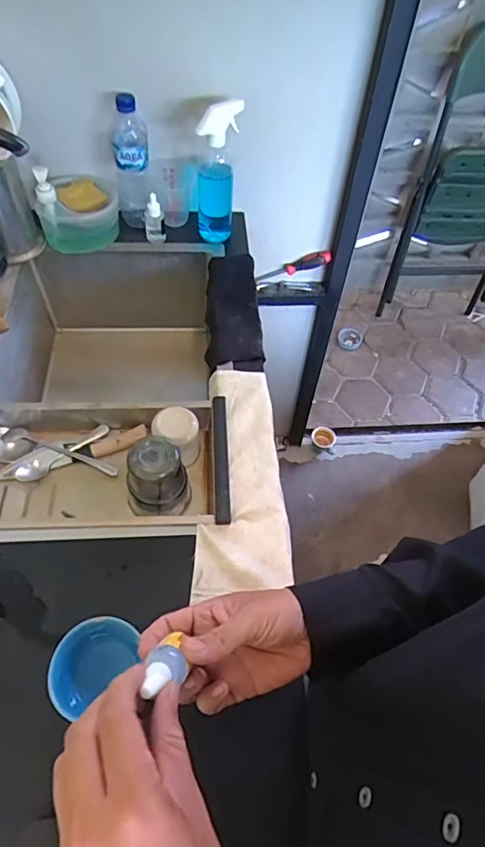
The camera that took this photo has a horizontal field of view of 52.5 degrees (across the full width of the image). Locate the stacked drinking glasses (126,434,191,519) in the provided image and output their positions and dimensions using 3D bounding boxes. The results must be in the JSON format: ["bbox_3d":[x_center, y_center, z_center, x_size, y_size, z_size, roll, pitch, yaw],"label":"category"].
[{"bbox_3d":[-0.114,0.079,0.663,0.080,0.125,0.069,-10,58,-9],"label":"stacked drinking glasses"}]

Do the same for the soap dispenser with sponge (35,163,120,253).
[{"bbox_3d":[-0.298,-0.411,0.902,0.124,0.138,0.130,9,57,3],"label":"soap dispenser with sponge"}]

